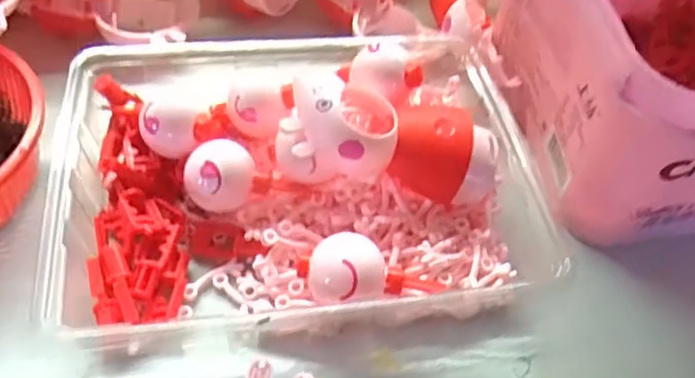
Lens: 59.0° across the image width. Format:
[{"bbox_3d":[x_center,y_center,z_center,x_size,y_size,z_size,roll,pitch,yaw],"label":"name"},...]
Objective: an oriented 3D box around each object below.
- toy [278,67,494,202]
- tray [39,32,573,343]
[{"bbox_3d":[0.022,-0.025,0.302,0.102,0.043,0.057,18,53,-3],"label":"toy"},{"bbox_3d":[-0.025,-0.017,0.306,0.233,0.058,0.170,-6,52,-6],"label":"tray"}]

